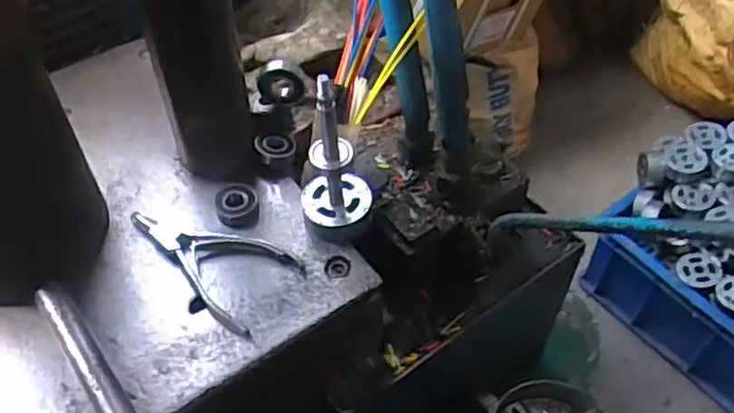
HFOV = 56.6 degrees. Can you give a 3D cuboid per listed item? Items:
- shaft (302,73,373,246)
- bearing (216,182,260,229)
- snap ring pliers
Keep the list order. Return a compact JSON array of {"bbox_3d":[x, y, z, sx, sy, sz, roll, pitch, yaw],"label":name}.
[{"bbox_3d":[-0.023,-0.030,0.486,0.051,0.131,0.043,-5,49,-4],"label":"shaft"},{"bbox_3d":[-0.102,-0.001,0.538,0.032,0.017,0.033,-7,49,-5],"label":"bearing"},{"bbox_3d":[-0.122,0.035,0.504,0.138,0.014,0.068,26,54,21],"label":"snap ring pliers"}]

